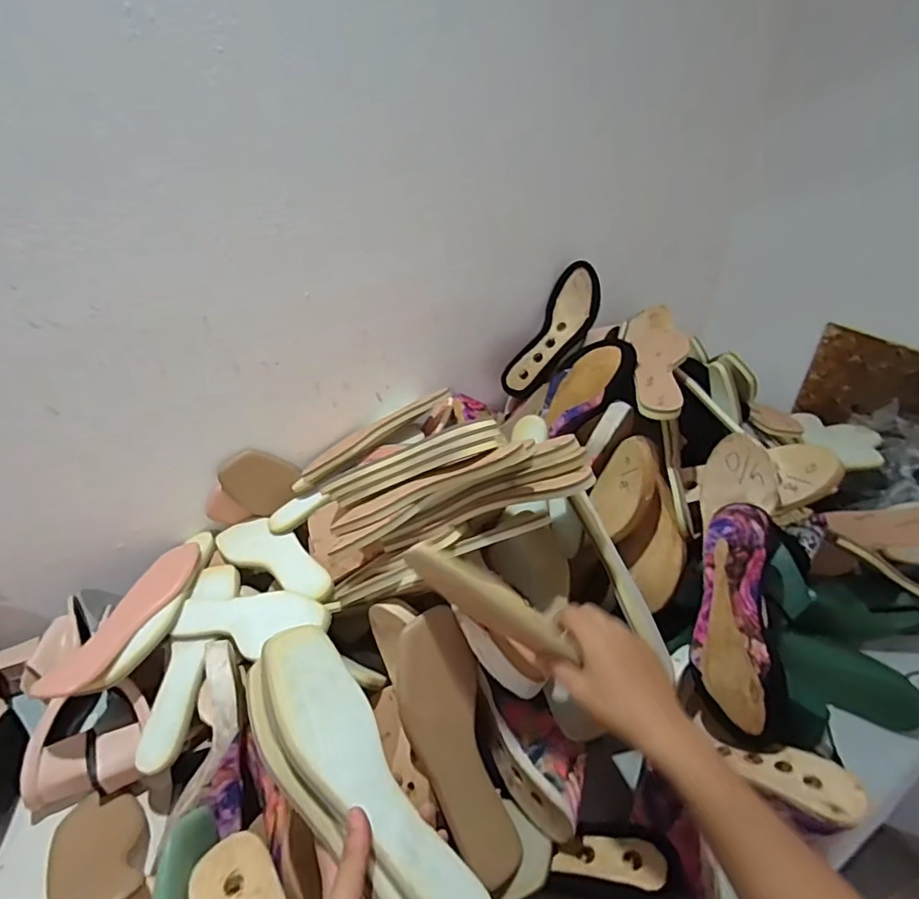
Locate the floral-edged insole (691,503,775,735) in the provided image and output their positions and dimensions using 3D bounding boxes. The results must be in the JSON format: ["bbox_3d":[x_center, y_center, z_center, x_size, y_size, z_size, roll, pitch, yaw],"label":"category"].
[{"bbox_3d":[0.297,0.175,0.573,0.083,0.234,0.067,4,-8,8],"label":"floral-edged insole"}]

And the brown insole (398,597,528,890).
[{"bbox_3d":[-0.004,0.274,0.502,0.078,0.024,0.235,-14,80,-18],"label":"brown insole"}]

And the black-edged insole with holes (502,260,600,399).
[{"bbox_3d":[0.154,-0.188,0.874,0.075,0.058,0.235,32,90,38],"label":"black-edged insole with holes"}]

